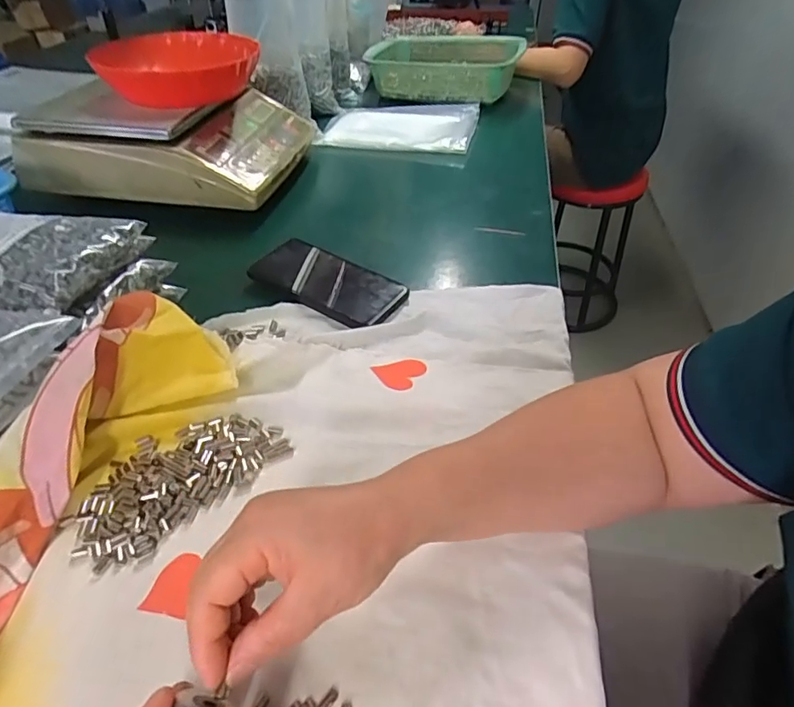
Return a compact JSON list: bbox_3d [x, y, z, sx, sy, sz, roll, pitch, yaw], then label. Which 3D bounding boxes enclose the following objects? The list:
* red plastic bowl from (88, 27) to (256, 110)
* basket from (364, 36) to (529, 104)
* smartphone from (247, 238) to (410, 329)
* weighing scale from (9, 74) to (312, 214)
[{"bbox_3d":[-0.279,-0.374,0.695,0.186,0.058,0.149,-4,42,-7],"label":"red plastic bowl"},{"bbox_3d":[0.099,-0.578,1.054,0.284,0.082,0.263,16,44,15],"label":"basket"},{"bbox_3d":[-0.071,-0.075,0.543,0.160,0.015,0.075,27,48,25],"label":"smartphone"},{"bbox_3d":[-0.314,-0.312,0.751,0.334,0.103,0.273,6,42,4],"label":"weighing scale"}]

